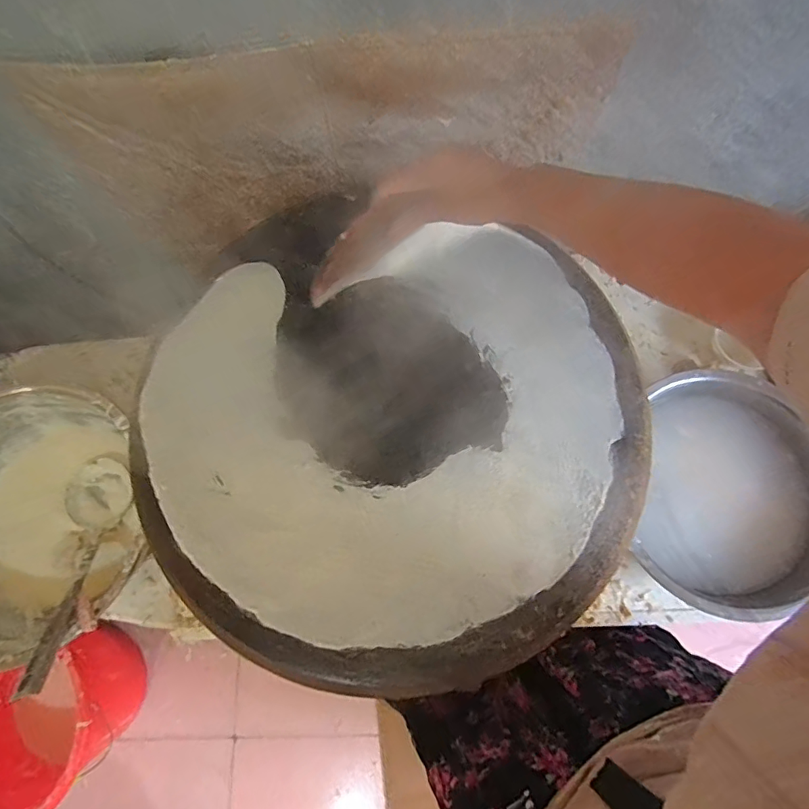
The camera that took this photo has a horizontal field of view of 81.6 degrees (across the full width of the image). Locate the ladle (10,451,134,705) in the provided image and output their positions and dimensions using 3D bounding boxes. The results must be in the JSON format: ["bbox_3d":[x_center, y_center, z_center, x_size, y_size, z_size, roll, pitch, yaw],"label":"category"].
[{"bbox_3d":[-0.473,0.221,0.666,0.075,0.083,0.367,-21,37,-5],"label":"ladle"}]

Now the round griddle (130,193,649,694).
[{"bbox_3d":[-0.015,0.017,0.487,0.503,0.041,0.480,0,74,1],"label":"round griddle"}]

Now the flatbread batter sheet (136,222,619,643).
[{"bbox_3d":[-0.019,0.017,0.483,0.480,0.019,0.398,-12,75,-3],"label":"flatbread batter sheet"}]

